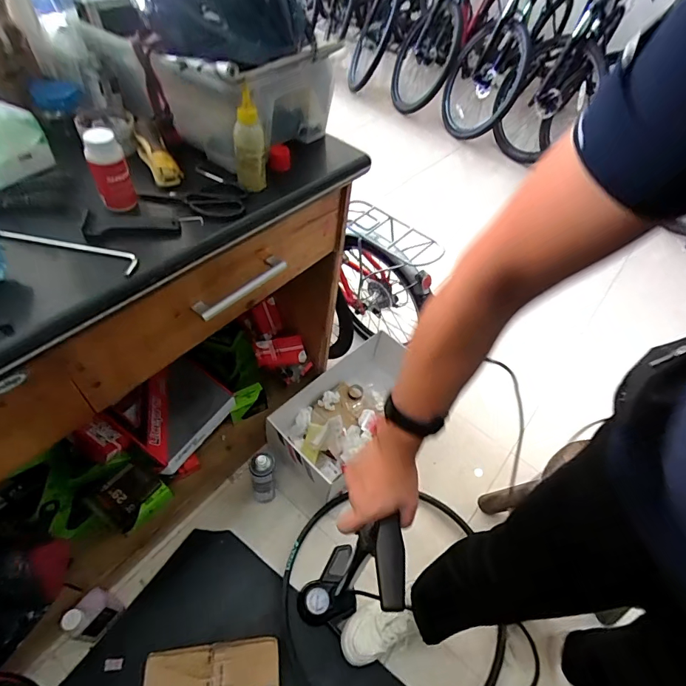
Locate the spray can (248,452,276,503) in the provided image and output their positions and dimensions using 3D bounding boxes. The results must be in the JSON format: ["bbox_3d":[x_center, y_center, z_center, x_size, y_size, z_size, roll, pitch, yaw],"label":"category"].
[{"bbox_3d":[-0.210,0.364,1.104,0.070,0.235,0.052,-7,52,-12],"label":"spray can"}]

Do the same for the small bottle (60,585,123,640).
[{"bbox_3d":[-0.552,0.607,0.928,0.058,0.172,0.087,28,53,16],"label":"small bottle"}]

